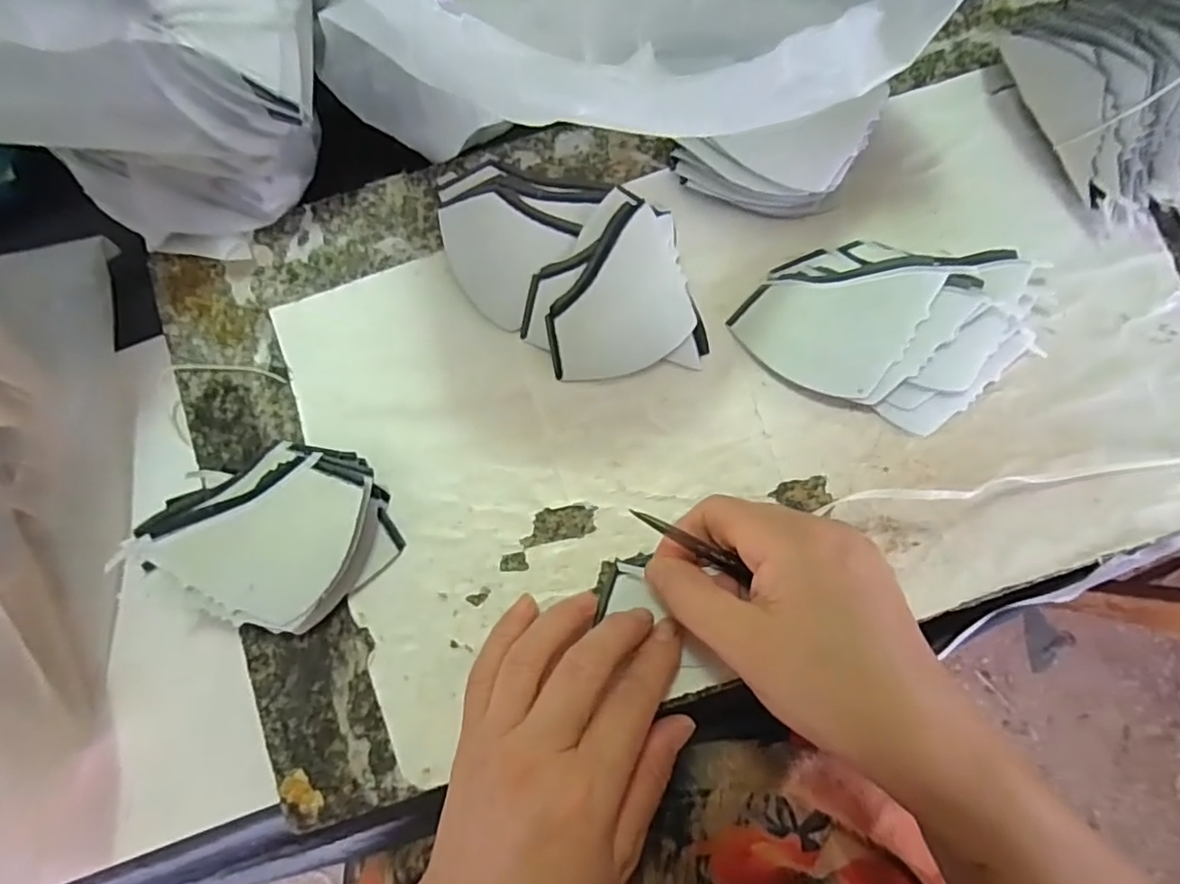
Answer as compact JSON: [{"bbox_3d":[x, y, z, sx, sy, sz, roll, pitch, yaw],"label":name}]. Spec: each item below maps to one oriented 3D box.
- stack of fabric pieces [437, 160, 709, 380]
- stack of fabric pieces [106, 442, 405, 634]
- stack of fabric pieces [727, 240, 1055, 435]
[{"bbox_3d":[-0.011,-0.090,0.313,0.122,0.012,0.114,-6,84,0],"label":"stack of fabric pieces"},{"bbox_3d":[-0.148,0.040,0.291,0.106,0.030,0.082,18,84,2],"label":"stack of fabric pieces"},{"bbox_3d":[0.150,-0.055,0.300,0.147,0.026,0.085,7,84,1],"label":"stack of fabric pieces"}]

